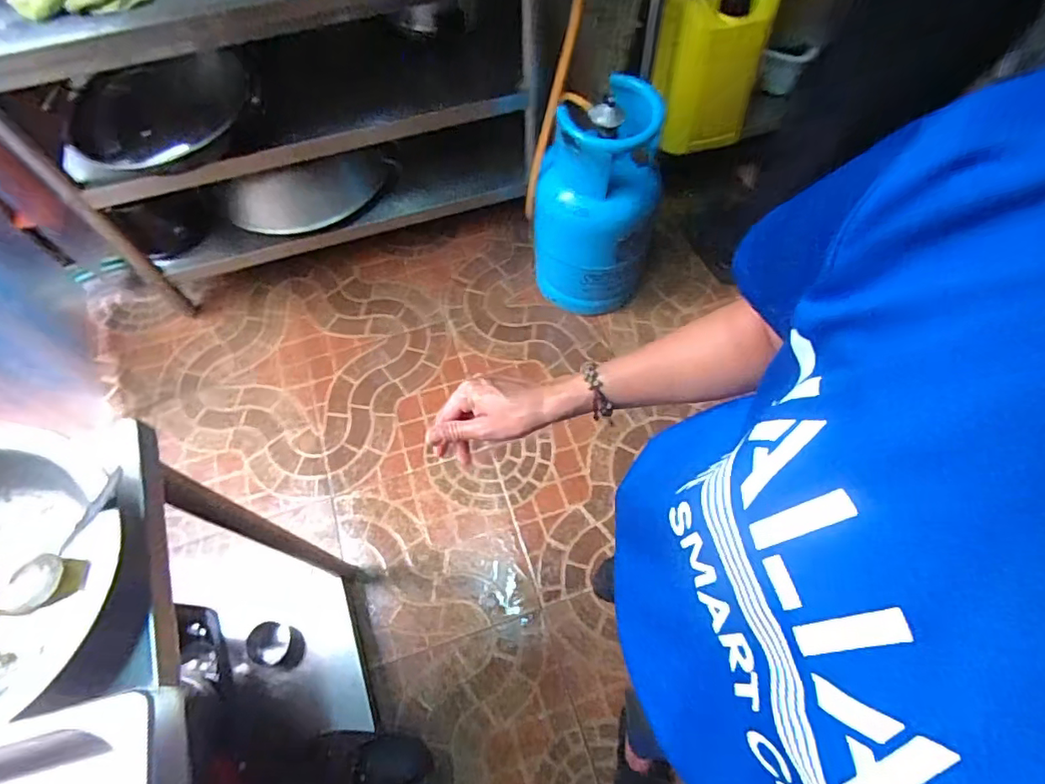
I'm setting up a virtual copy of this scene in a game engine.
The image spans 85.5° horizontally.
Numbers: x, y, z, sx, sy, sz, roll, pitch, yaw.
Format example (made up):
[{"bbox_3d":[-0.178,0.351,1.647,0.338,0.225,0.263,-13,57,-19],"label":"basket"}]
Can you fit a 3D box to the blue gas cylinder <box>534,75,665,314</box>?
[{"bbox_3d":[0.194,-0.422,1.340,0.281,0.502,0.229,-30,68,-14],"label":"blue gas cylinder"}]

